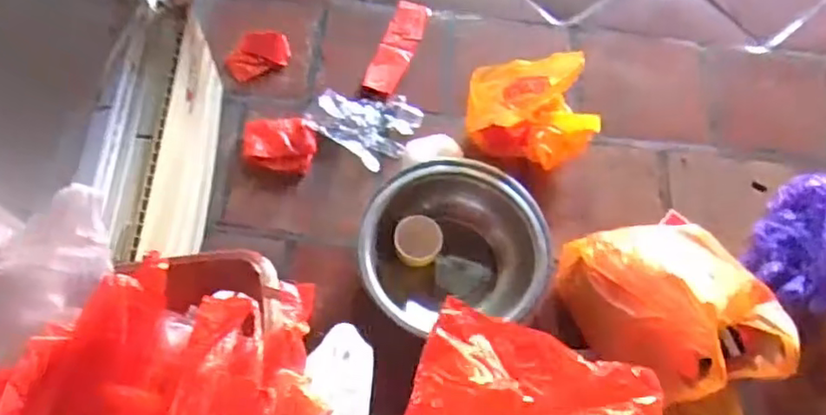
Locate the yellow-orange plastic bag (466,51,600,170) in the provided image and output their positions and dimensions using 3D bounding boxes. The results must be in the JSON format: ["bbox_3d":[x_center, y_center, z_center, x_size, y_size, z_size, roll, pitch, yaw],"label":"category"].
[{"bbox_3d":[0.255,-0.208,1.319,0.270,0.120,0.235,21,67,6],"label":"yellow-orange plastic bag"}]

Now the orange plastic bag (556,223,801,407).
[{"bbox_3d":[0.467,0.162,1.083,0.347,0.208,0.303,-7,67,-7],"label":"orange plastic bag"}]

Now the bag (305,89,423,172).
[{"bbox_3d":[-0.103,-0.195,1.361,0.212,0.030,0.174,35,69,12],"label":"bag"}]

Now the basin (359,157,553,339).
[{"bbox_3d":[0.081,0.081,1.190,0.343,0.120,0.325,1,66,-3],"label":"basin"}]

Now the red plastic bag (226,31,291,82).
[{"bbox_3d":[-0.359,-0.352,1.433,0.144,0.064,0.098,-18,68,-11],"label":"red plastic bag"}]

